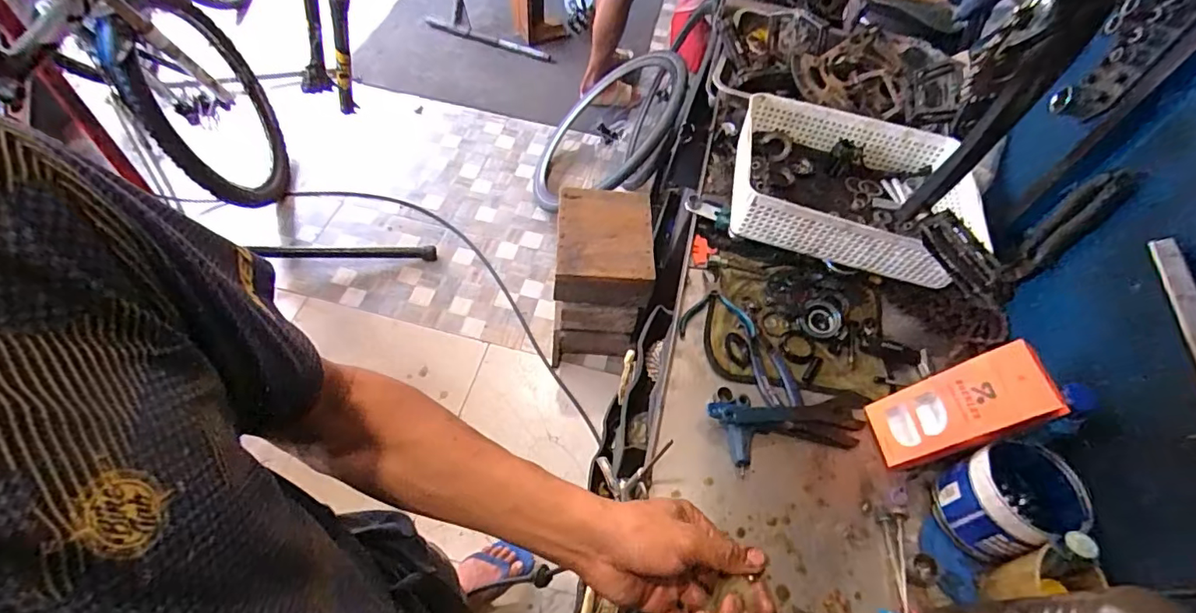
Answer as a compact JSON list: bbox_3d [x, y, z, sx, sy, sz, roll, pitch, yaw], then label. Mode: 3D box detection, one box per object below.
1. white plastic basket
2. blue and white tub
[{"bbox_3d":[0.359,-0.176,0.776,0.314,0.089,0.248,16,57,6],"label":"white plastic basket"},{"bbox_3d":[0.427,0.202,0.566,0.110,0.096,0.097,-15,59,-15],"label":"blue and white tub"}]

